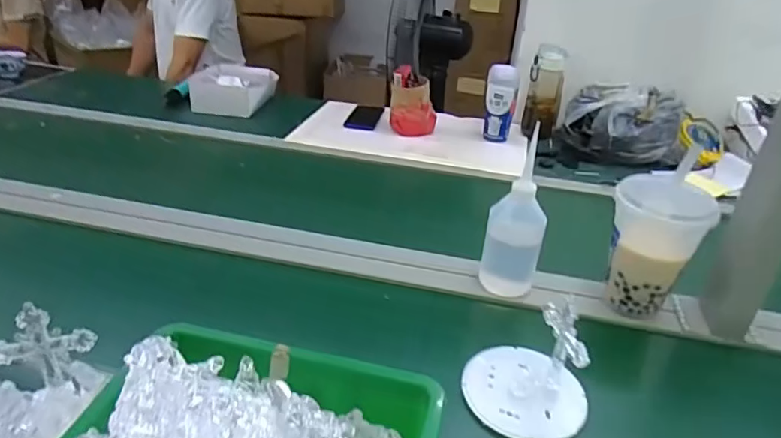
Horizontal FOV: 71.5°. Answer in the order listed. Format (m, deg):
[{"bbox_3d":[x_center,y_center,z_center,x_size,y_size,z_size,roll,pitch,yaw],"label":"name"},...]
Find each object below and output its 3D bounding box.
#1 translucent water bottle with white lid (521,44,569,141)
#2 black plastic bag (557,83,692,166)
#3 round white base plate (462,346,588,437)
[{"bbox_3d":[0.347,-0.278,1.223,0.078,0.193,0.060,10,30,11],"label":"translucent water bottle with white lid"},{"bbox_3d":[0.493,-0.205,1.168,0.246,0.134,0.175,17,32,21],"label":"black plastic bag"},{"bbox_3d":[0.139,0.183,0.586,0.115,0.020,0.129,-11,33,-25],"label":"round white base plate"}]

